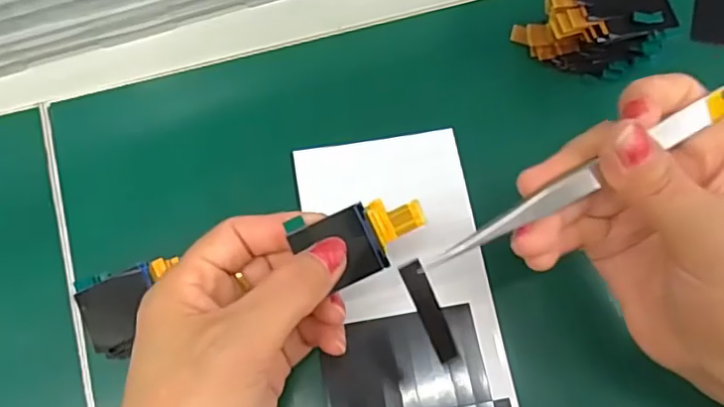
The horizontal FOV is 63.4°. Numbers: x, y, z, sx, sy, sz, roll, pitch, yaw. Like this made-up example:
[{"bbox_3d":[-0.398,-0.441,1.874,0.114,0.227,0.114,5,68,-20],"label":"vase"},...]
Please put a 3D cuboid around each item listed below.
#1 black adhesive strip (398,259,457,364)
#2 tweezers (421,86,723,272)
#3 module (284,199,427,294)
[{"bbox_3d":[0.024,0.038,0.202,0.008,0.004,0.039,-26,103,-9],"label":"black adhesive strip"},{"bbox_3d":[0.078,-0.009,0.203,0.126,0.007,0.008,-28,75,-6],"label":"tweezers"},{"bbox_3d":[0.001,0.014,0.226,0.050,0.004,0.028,-20,90,-3],"label":"module"}]

